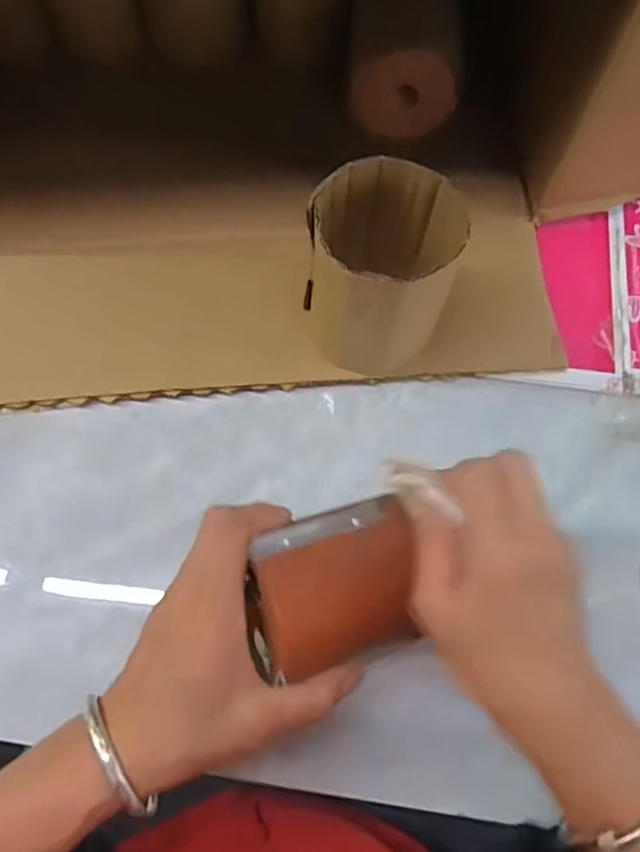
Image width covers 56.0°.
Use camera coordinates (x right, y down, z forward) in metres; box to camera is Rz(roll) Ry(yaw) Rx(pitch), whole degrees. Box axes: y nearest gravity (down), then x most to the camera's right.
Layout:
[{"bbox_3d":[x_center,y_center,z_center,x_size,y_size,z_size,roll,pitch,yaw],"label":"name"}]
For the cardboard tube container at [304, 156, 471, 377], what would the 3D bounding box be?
[{"bbox_3d":[0.037,-0.091,0.381,0.083,0.116,0.089,11,69,4],"label":"cardboard tube container"}]

